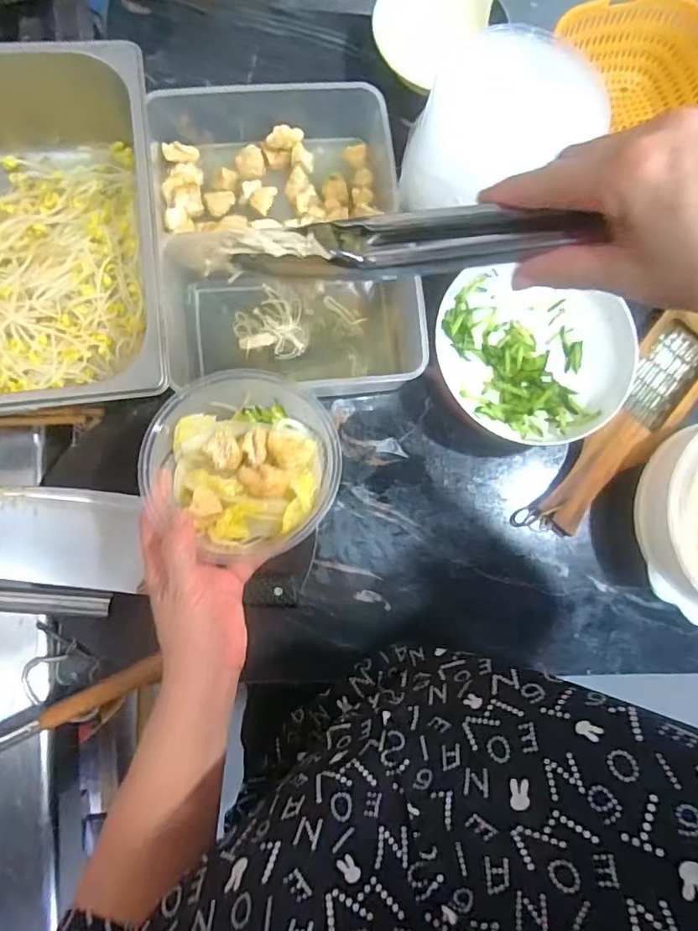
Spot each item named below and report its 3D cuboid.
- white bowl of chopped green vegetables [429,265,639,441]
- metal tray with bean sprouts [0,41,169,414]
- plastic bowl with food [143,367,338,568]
[{"bbox_3d":[0.181,-0.111,0.530,0.193,0.053,0.173,24,84,0],"label":"white bowl of chopped green vegetables"},{"bbox_3d":[-0.287,-0.188,0.469,0.255,0.132,0.302,-4,85,-3],"label":"metal tray with bean sprouts"},{"bbox_3d":[-0.074,-0.006,0.402,0.126,0.044,0.139,-43,88,-6],"label":"plastic bowl with food"}]

